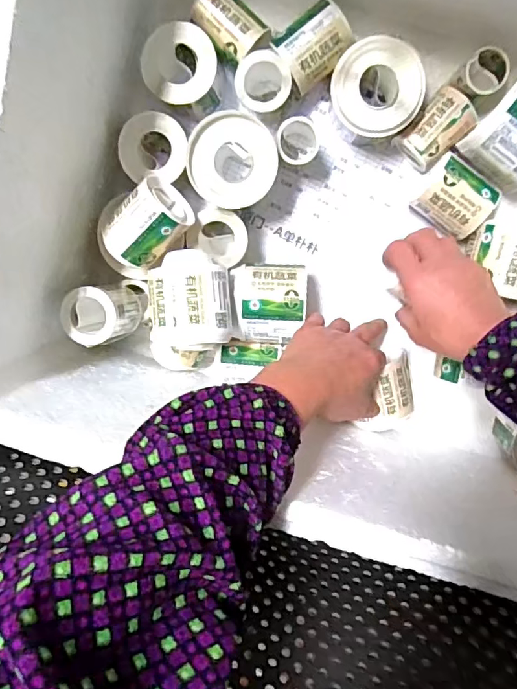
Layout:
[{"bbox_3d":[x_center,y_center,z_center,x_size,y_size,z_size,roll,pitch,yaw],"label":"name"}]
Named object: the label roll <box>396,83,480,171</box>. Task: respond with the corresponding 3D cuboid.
[{"bbox_3d":[0.158,-0.190,0.448,0.043,0.043,0.062,42,98,-4],"label":"label roll"}]

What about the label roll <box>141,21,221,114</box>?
[{"bbox_3d":[-0.066,-0.240,0.441,0.061,0.051,0.061,0,99,3],"label":"label roll"}]

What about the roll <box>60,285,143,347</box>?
[{"bbox_3d":[-0.136,-0.028,0.439,0.049,0.061,0.047,0,99,3],"label":"roll"}]

